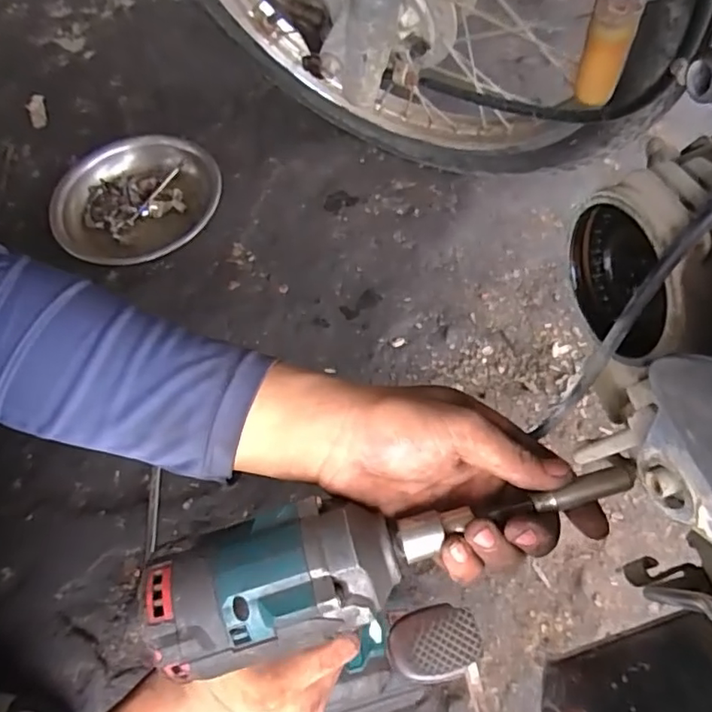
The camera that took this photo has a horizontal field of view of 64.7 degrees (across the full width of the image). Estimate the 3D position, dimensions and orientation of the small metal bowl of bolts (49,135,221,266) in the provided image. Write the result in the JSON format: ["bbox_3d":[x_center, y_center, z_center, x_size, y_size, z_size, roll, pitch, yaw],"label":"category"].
[{"bbox_3d":[-0.268,-0.202,0.716,0.183,0.053,0.184,-1,64,3],"label":"small metal bowl of bolts"}]

